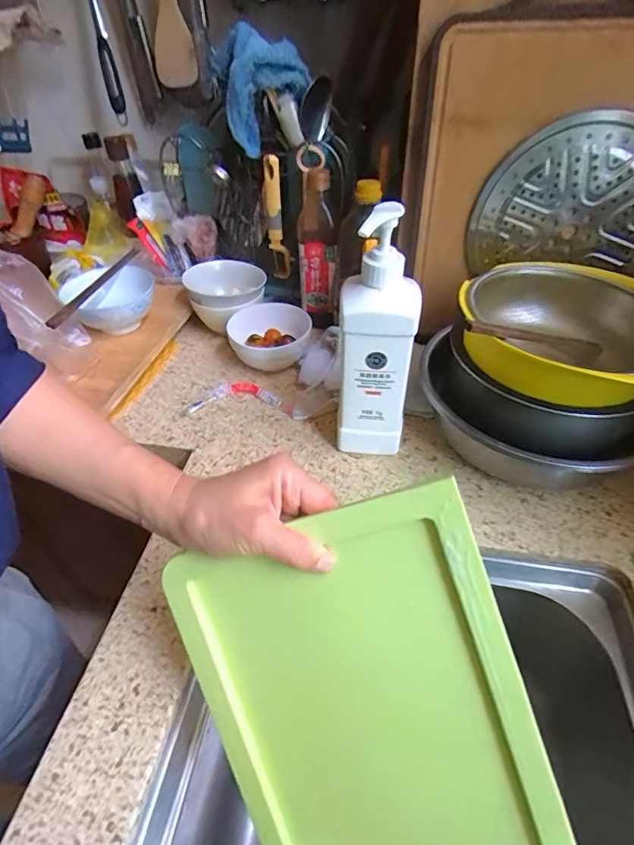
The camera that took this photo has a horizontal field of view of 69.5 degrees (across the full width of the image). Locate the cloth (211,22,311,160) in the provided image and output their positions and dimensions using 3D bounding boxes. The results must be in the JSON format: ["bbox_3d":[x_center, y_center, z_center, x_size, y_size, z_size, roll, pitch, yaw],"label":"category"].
[{"bbox_3d":[-0.073,-0.435,0.607,0.121,0.133,0.052,-3,44,-2],"label":"cloth"}]

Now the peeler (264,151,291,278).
[{"bbox_3d":[-0.064,-0.324,0.738,0.028,0.191,0.028,-14,45,-13],"label":"peeler"}]

